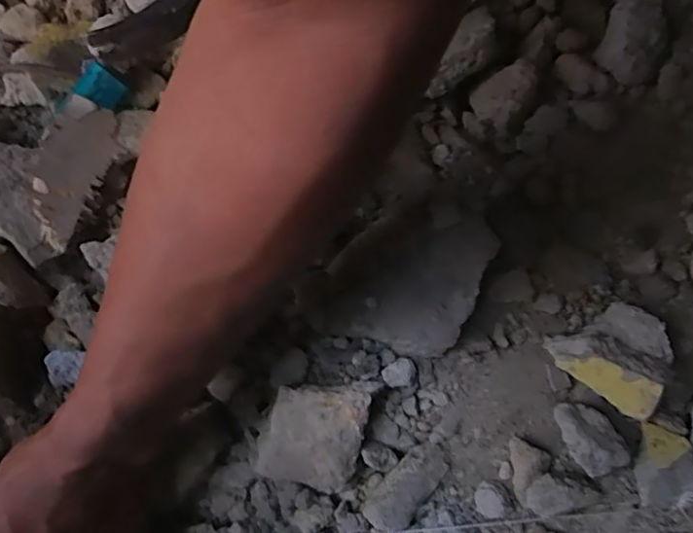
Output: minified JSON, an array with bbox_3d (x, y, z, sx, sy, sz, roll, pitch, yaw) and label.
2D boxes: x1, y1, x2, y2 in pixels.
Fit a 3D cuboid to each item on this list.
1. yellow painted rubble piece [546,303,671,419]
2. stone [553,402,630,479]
[{"bbox_3d":[0.149,0.045,0.327,0.058,0.034,0.054,35,86,4],"label":"yellow painted rubble piece"},{"bbox_3d":[0.129,0.092,0.318,0.026,0.029,0.039,-28,81,-6],"label":"stone"}]

